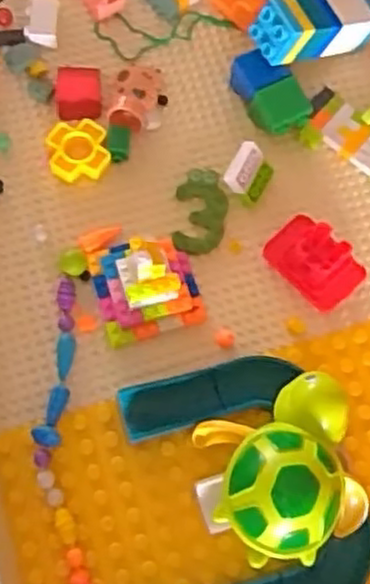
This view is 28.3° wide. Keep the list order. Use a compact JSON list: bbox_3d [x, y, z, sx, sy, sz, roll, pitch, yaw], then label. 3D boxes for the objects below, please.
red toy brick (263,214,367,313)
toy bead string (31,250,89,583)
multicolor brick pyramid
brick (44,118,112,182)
[{"bbox_3d":[0.087,-0.020,0.491,0.062,0.026,0.040,44,77,8],"label":"red toy brick"},{"bbox_3d":[-0.075,0.081,0.449,0.033,0.016,0.217,-3,75,-5],"label":"toy bead string"},{"bbox_3d":[-0.024,-0.013,0.451,0.066,0.079,0.065,-15,75,-8],"label":"multicolor brick pyramid"},{"bbox_3d":[-0.073,-0.096,0.505,0.039,0.014,0.040,-7,76,-6],"label":"brick"}]

